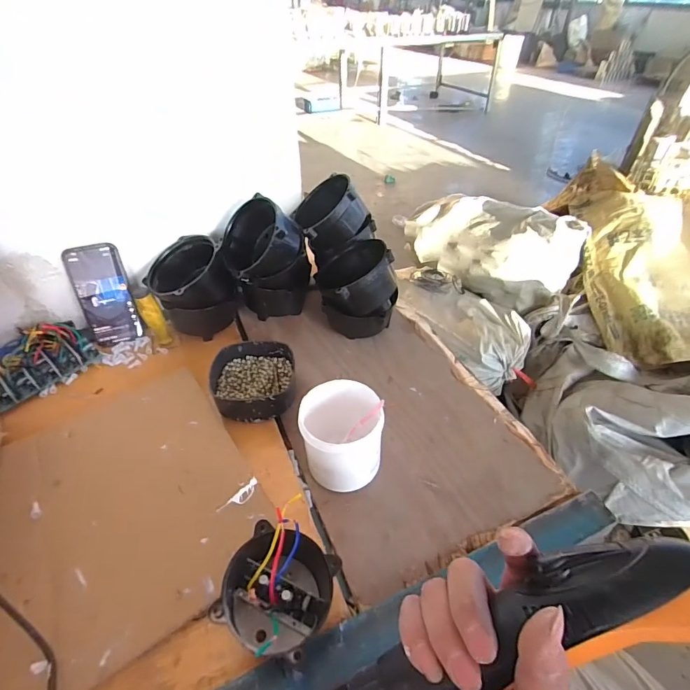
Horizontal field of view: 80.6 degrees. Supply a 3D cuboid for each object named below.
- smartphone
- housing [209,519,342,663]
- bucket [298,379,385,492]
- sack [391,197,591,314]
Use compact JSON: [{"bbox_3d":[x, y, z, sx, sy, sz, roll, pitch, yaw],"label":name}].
[{"bbox_3d":[-0.397,-0.083,0.673,0.078,0.161,0.016,-17,20,-19],"label":"smartphone"},{"bbox_3d":[-0.060,0.220,0.373,0.093,0.097,0.091,0,42,0],"label":"housing"},{"bbox_3d":[-0.003,0.115,0.489,0.089,0.105,0.093,0,42,0],"label":"bucket"},{"bbox_3d":[0.547,-0.434,1.634,0.279,0.258,0.704,-23,47,-24],"label":"sack"}]

